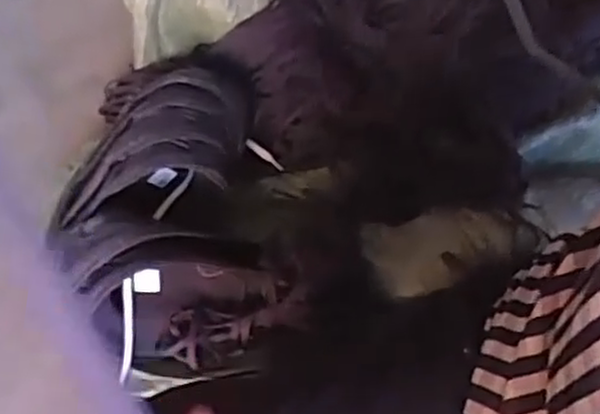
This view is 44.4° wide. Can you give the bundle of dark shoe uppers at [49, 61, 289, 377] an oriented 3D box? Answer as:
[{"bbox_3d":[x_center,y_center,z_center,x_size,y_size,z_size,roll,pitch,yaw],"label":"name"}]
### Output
[{"bbox_3d":[-0.156,0.014,0.846,0.255,0.135,0.347,-10,58,-4],"label":"bundle of dark shoe uppers"}]

